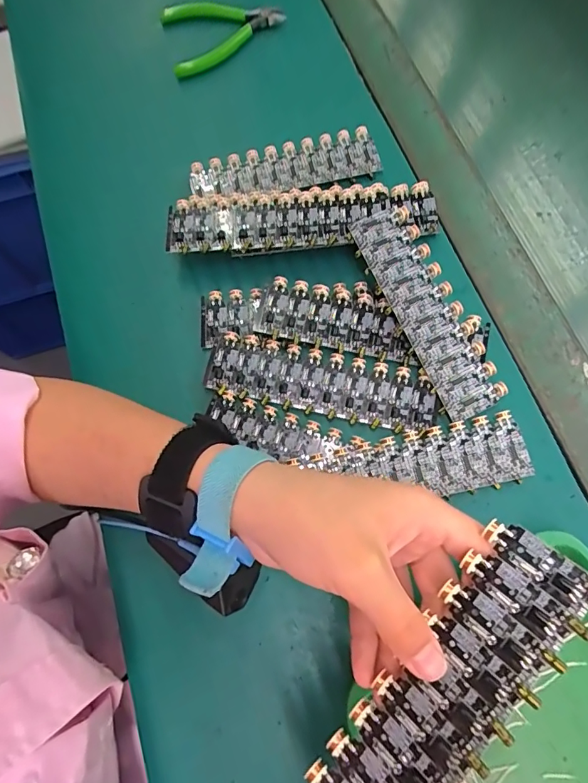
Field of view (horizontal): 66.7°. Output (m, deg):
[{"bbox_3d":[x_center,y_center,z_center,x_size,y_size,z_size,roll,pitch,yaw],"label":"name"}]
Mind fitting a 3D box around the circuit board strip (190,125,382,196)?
[{"bbox_3d":[-0.008,-0.184,0.367,0.151,0.018,0.042,-9,71,-3],"label":"circuit board strip"}]

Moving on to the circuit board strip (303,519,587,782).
[{"bbox_3d":[0.056,0.125,0.175,0.045,0.004,0.153,36,90,30],"label":"circuit board strip"}]

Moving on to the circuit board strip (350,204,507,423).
[{"bbox_3d":[0.091,-0.056,0.308,0.044,0.004,0.153,-26,85,-8],"label":"circuit board strip"}]

